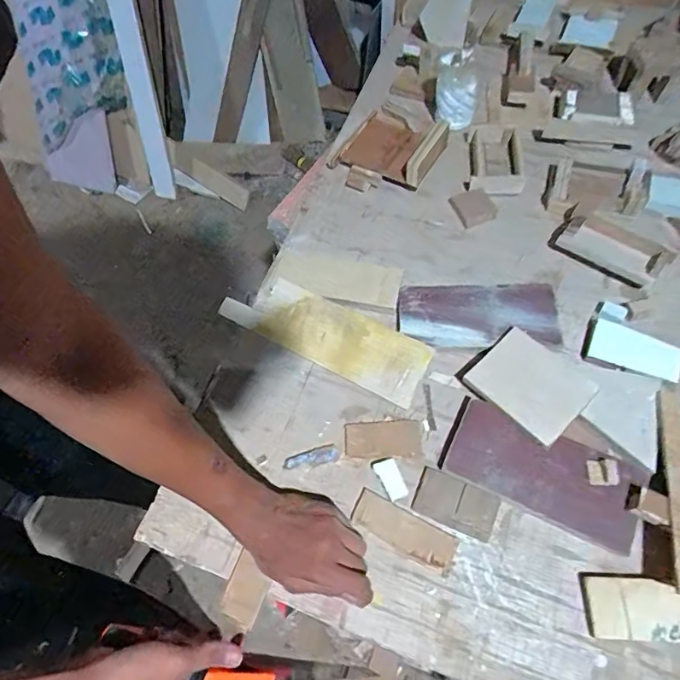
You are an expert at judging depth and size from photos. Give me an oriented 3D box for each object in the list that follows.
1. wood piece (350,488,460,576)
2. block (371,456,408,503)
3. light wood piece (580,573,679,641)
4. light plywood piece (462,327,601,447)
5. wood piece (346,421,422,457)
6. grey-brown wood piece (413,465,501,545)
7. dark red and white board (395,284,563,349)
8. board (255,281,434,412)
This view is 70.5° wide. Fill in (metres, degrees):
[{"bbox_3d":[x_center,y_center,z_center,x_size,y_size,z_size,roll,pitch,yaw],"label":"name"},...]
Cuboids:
[{"bbox_3d":[0.066,0.198,0.501,0.110,0.004,0.039,25,66,18],"label":"wood piece"},{"bbox_3d":[0.055,0.150,0.524,0.024,0.016,0.048,-25,61,-9],"label":"block"},{"bbox_3d":[0.288,0.251,0.452,0.106,0.018,0.051,1,61,5],"label":"light wood piece"},{"bbox_3d":[0.215,0.048,0.542,0.100,0.006,0.114,-38,62,-20],"label":"light plywood piece"},{"bbox_3d":[0.049,0.115,0.553,0.085,0.005,0.041,-3,60,3],"label":"wood piece"},{"bbox_3d":[0.123,0.175,0.512,0.083,0.004,0.048,20,78,17],"label":"grey-brown wood piece"},{"bbox_3d":[0.171,-0.033,0.604,0.191,0.015,0.087,2,61,6],"label":"dark red and white board"},{"bbox_3d":[-0.003,0.000,0.606,0.230,0.010,0.078,27,93,22],"label":"board"}]

